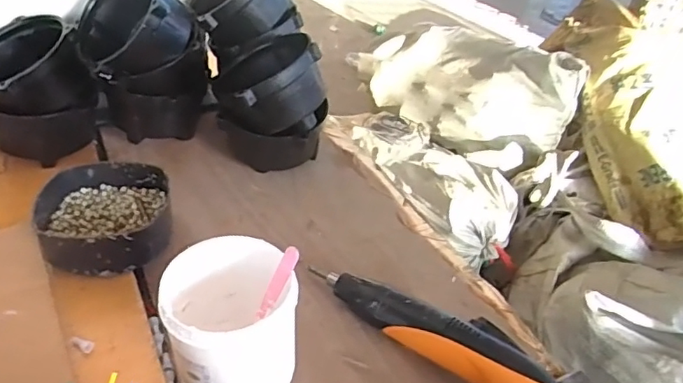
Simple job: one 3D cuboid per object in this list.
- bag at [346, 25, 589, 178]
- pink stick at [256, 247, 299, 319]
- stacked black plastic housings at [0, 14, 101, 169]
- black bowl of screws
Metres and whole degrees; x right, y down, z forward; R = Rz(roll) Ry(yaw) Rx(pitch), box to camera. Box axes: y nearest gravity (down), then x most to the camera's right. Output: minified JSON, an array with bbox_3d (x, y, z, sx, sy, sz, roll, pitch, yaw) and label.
[{"bbox_3d":[0.357,-0.349,1.660,0.262,0.248,0.694,-28,48,-37],"label":"bag"},{"bbox_3d":[-0.048,0.069,0.405,0.006,0.074,0.014,10,29,-36],"label":"pink stick"},{"bbox_3d":[-0.366,-0.117,0.634,0.121,0.133,0.119,27,41,25],"label":"stacked black plastic housings"},{"bbox_3d":[-0.230,0.025,0.534,0.120,0.046,0.125,4,36,-3],"label":"black bowl of screws"}]

